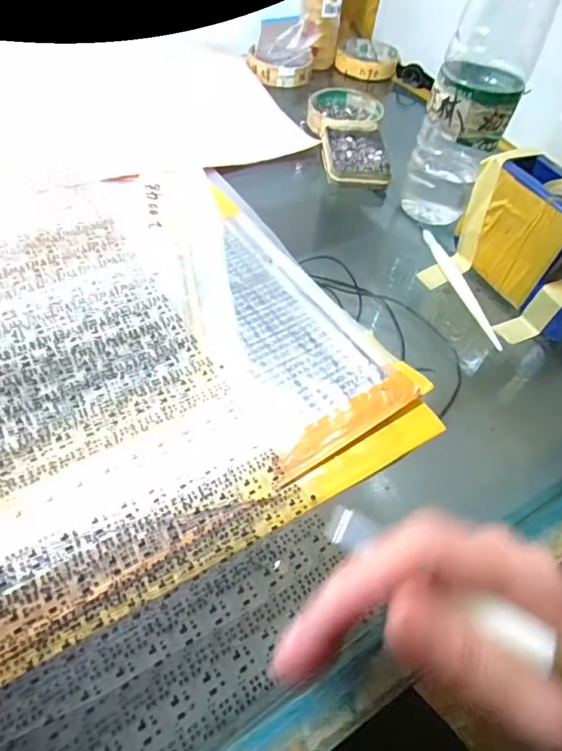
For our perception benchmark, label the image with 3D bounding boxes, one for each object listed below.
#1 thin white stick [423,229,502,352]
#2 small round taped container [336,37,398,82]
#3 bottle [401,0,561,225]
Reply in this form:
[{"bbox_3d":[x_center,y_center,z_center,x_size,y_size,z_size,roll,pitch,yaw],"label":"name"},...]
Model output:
[{"bbox_3d":[0.141,-0.073,0.364,0.008,0.009,0.133,-6,54,-10],"label":"thin white stick"},{"bbox_3d":[0.119,-0.437,0.633,0.082,0.021,0.094,11,53,3],"label":"small round taped container"},{"bbox_3d":[0.151,-0.223,0.343,0.063,0.209,0.073,21,54,10],"label":"bottle"}]

